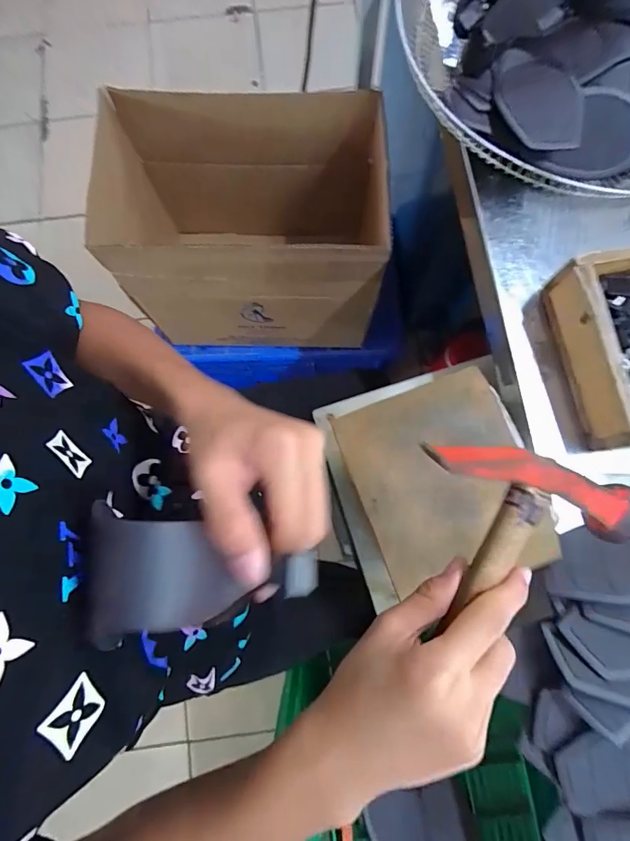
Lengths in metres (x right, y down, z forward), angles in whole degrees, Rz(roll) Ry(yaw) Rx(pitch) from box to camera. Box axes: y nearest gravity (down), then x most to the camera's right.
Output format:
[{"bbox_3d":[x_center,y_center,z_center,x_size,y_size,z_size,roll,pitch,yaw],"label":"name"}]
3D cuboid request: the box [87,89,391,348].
[{"bbox_3d":[-0.127,-0.353,0.804,0.506,0.342,0.297,2,79,1],"label":"box"}]

